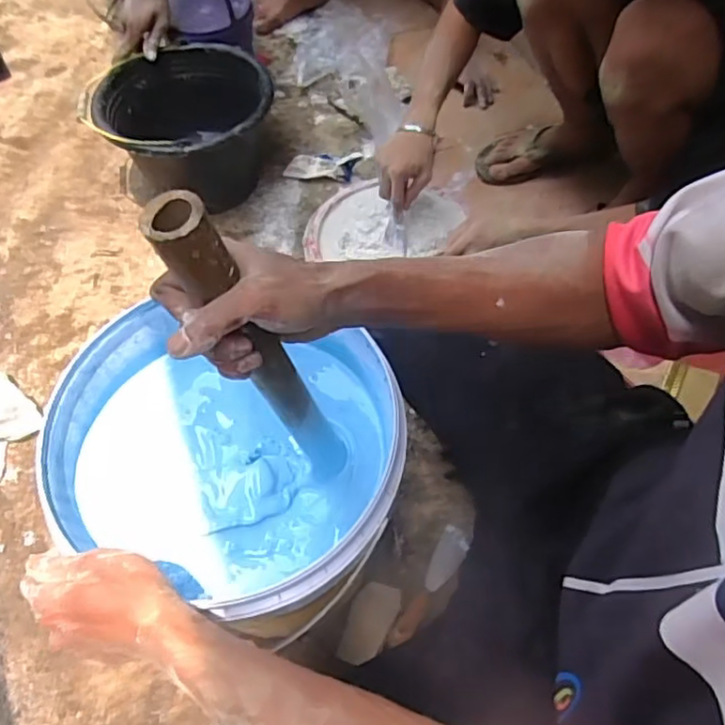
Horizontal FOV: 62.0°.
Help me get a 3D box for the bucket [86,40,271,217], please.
[{"bbox_3d":[-0.310,-0.419,1.107,0.289,0.198,0.289,0,60,0],"label":"bucket"}]

